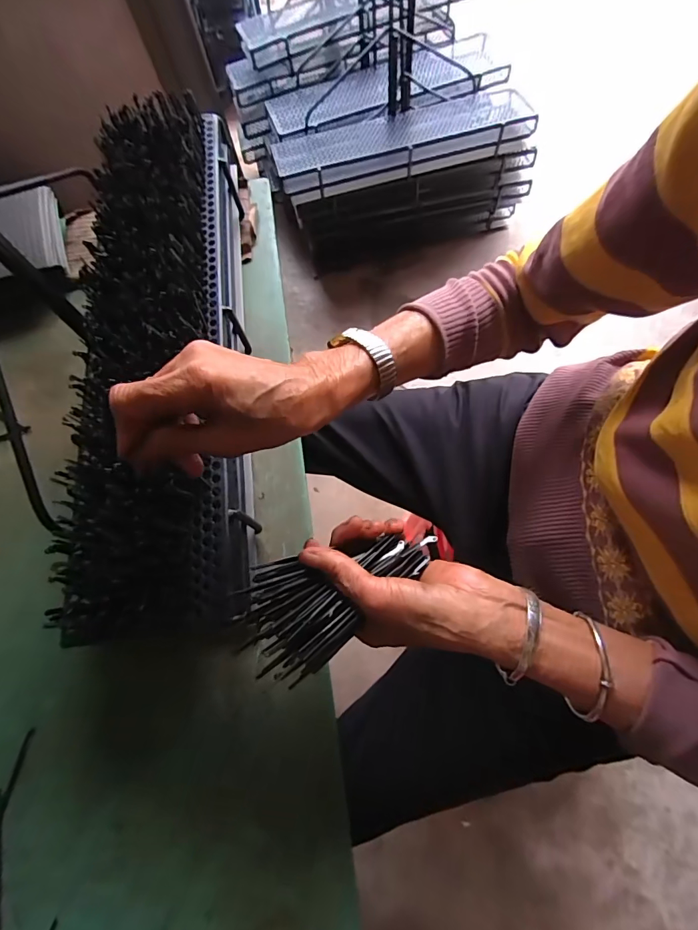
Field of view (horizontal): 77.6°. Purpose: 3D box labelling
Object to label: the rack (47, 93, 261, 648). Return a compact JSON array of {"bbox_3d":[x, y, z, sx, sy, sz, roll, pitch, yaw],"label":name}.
[{"bbox_3d":[-0.176,-0.140,0.452,0.143,0.122,0.583,-5,71,1],"label":"rack"}]

